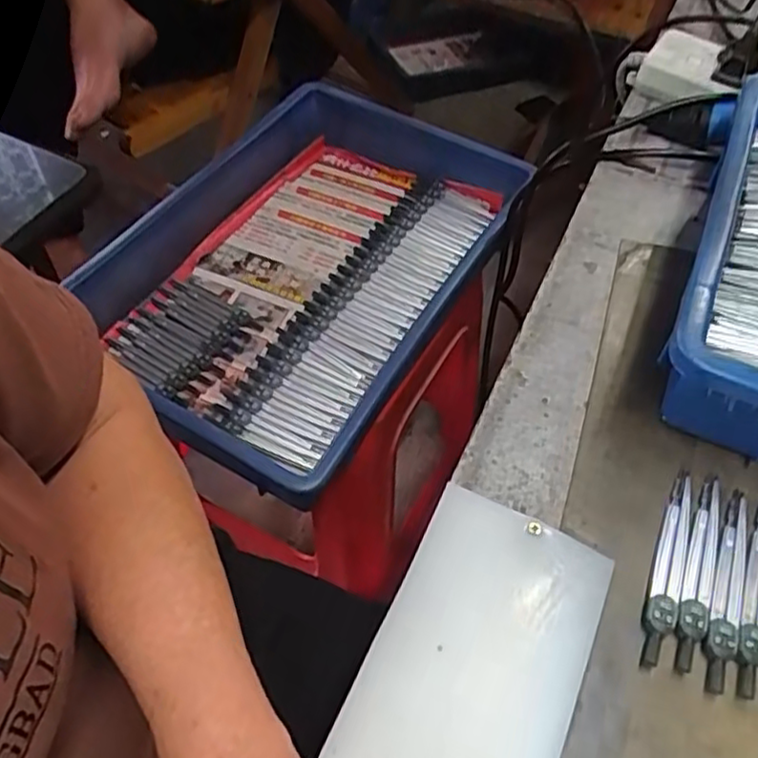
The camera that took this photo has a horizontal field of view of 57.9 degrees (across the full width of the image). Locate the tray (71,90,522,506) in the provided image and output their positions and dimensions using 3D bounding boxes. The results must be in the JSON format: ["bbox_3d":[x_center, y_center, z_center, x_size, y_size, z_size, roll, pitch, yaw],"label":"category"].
[{"bbox_3d":[-0.078,-0.113,0.643,0.284,0.076,0.398,29,61,18],"label":"tray"}]

